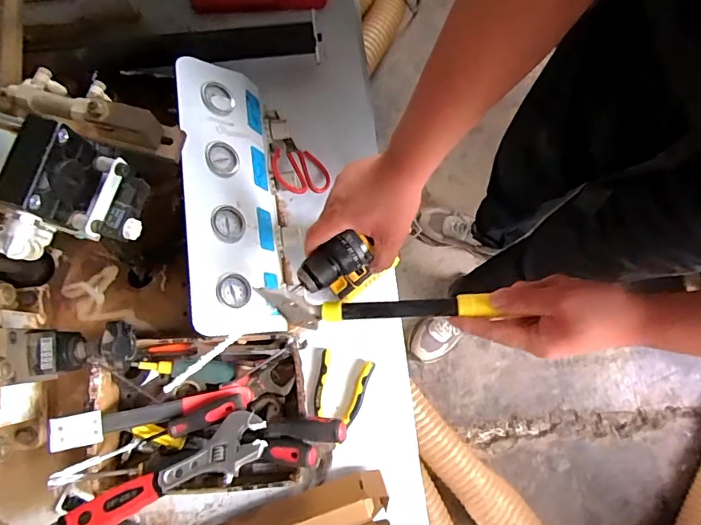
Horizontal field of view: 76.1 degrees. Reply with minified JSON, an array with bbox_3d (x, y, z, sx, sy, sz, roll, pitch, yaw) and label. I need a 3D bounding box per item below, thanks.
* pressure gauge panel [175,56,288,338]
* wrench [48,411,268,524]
[{"bbox_3d":[-0.157,-0.092,0.605,0.148,0.022,0.371,2,77,-47],"label":"pressure gauge panel"},{"bbox_3d":[-0.245,0.290,0.576,0.290,0.035,0.067,-31,82,-6],"label":"wrench"}]

